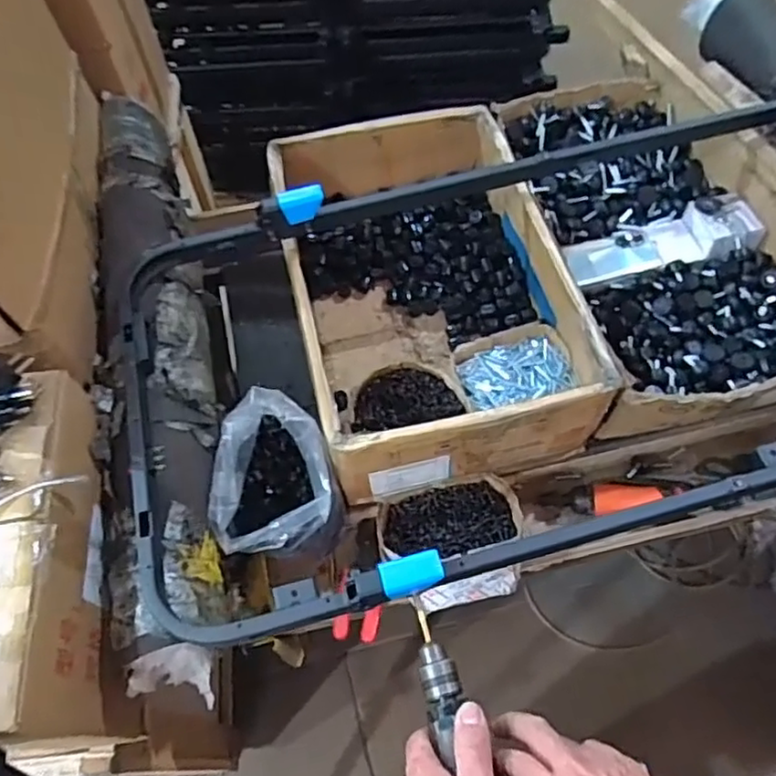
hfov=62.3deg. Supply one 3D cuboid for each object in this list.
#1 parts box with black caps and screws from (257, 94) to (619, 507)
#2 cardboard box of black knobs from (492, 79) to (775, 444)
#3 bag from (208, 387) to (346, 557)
[{"bbox_3d":[0.045,-0.136,0.916,0.350,0.179,0.533,-15,60,-5],"label":"parts box with black caps and screws"},{"bbox_3d":[0.406,-0.238,0.954,0.356,0.091,0.610,-6,60,0],"label":"cardboard box of black knobs"},{"bbox_3d":[-0.126,0.123,0.792,0.129,0.173,0.184,-1,60,3],"label":"bag"}]

